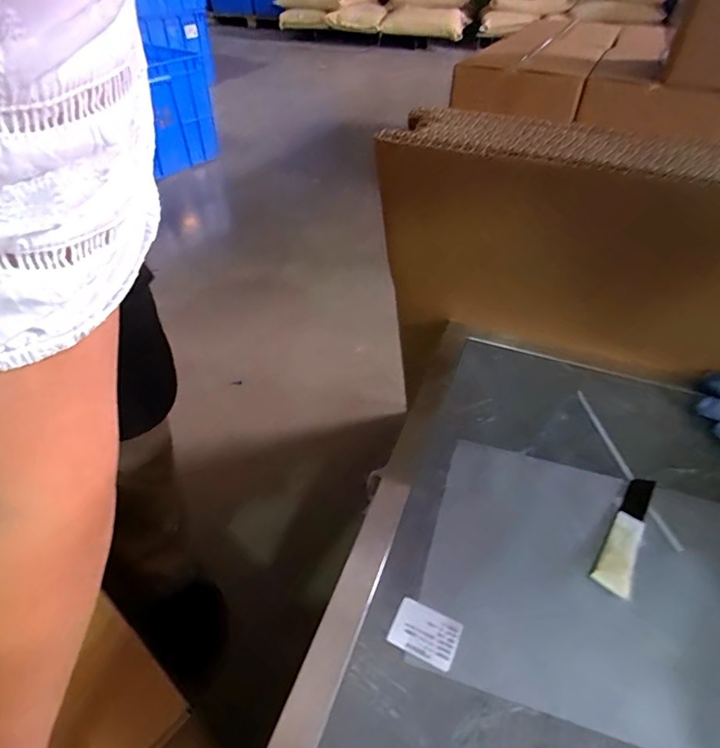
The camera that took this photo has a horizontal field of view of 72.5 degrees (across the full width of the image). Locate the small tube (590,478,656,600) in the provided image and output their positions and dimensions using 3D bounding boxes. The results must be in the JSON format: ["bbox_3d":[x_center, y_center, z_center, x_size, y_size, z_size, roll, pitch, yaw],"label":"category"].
[{"bbox_3d":[0.199,0.115,0.363,0.023,0.015,0.112,27,49,27],"label":"small tube"}]

